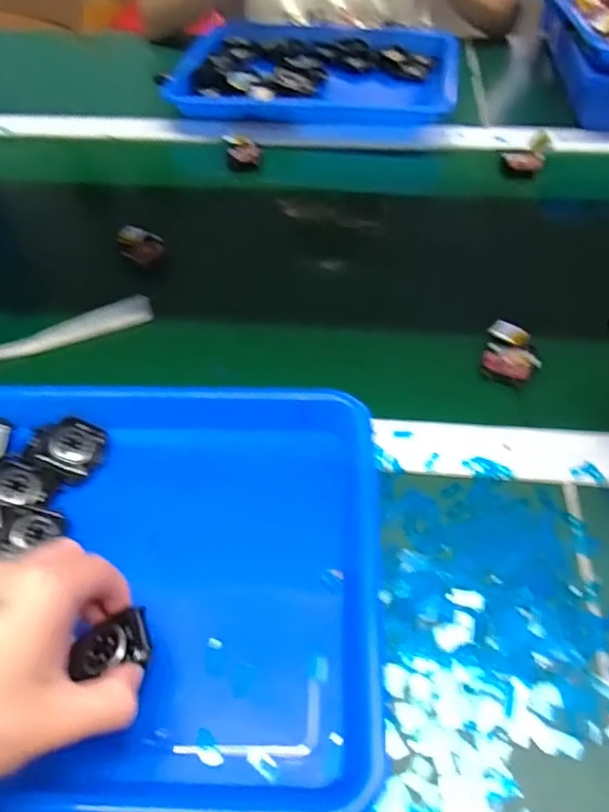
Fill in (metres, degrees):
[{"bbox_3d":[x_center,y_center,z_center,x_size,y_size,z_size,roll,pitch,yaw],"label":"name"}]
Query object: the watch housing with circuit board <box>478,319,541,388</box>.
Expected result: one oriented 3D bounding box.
[{"bbox_3d":[0.161,-0.041,0.477,0.042,0.012,0.060,16,53,13],"label":"watch housing with circuit board"}]

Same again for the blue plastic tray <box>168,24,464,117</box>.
[{"bbox_3d":[0.016,-0.421,0.770,0.337,0.033,0.238,4,51,4],"label":"blue plastic tray"}]

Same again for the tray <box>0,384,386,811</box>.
[{"bbox_3d":[-0.120,0.091,0.356,0.321,0.037,0.249,2,51,3],"label":"tray"}]

